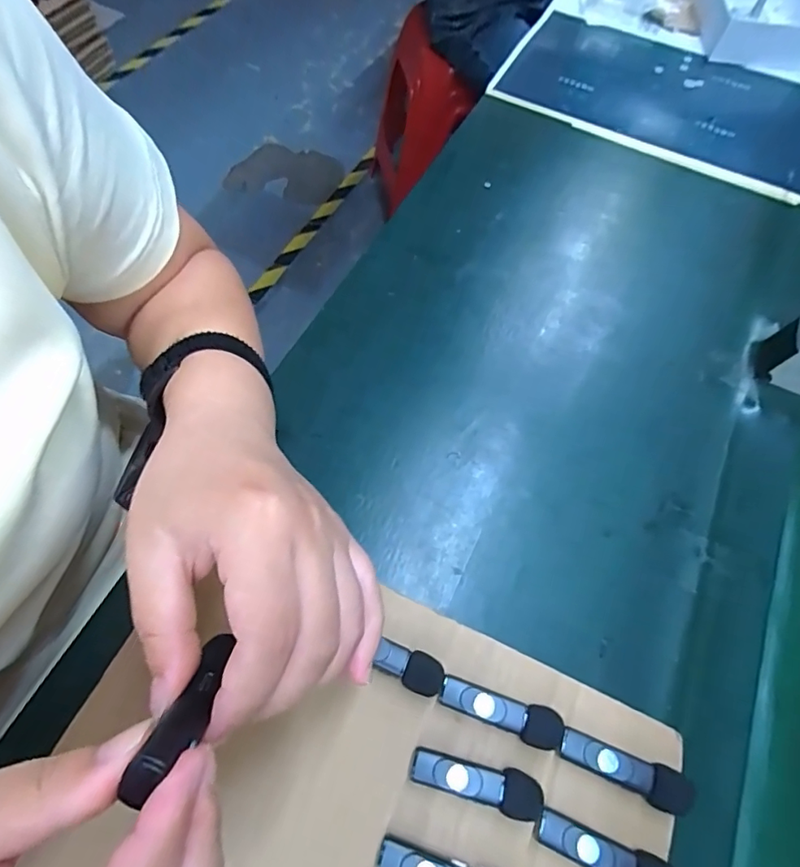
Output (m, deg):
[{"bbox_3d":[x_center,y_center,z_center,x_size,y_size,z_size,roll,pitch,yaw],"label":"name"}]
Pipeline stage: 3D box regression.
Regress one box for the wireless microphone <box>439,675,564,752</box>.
[{"bbox_3d":[0.053,0.147,0.259,0.063,0.015,0.018,17,65,7],"label":"wireless microphone"}]

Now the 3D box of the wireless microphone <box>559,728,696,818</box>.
[{"bbox_3d":[0.113,0.170,0.248,0.063,0.014,0.018,21,66,9],"label":"wireless microphone"}]

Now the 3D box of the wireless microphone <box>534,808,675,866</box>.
[{"bbox_3d":[0.098,0.201,0.231,0.065,0.014,0.018,19,66,8],"label":"wireless microphone"}]

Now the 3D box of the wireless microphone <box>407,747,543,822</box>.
[{"bbox_3d":[0.038,0.173,0.244,0.064,0.014,0.019,16,65,7],"label":"wireless microphone"}]

